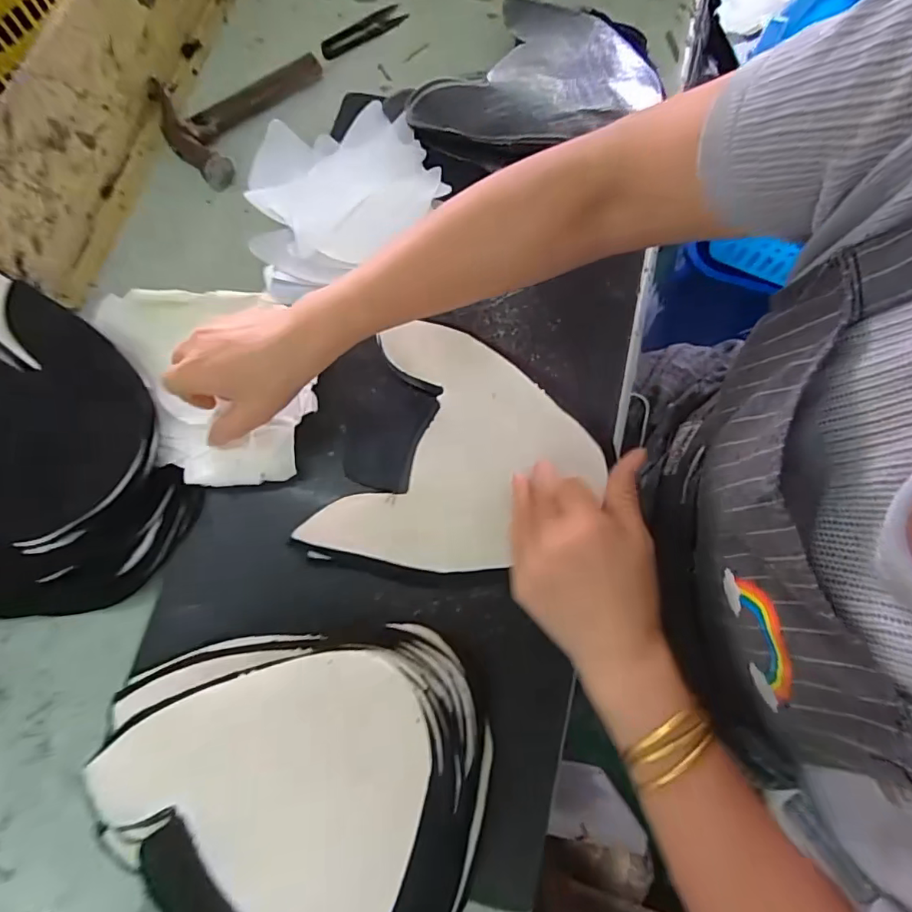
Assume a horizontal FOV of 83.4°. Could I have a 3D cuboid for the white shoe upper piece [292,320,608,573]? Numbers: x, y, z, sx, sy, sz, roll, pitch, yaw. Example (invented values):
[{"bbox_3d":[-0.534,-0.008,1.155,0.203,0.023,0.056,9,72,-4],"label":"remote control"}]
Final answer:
[{"bbox_3d":[0.008,0.001,0.375,0.181,0.009,0.182,18,76,7],"label":"white shoe upper piece"}]

